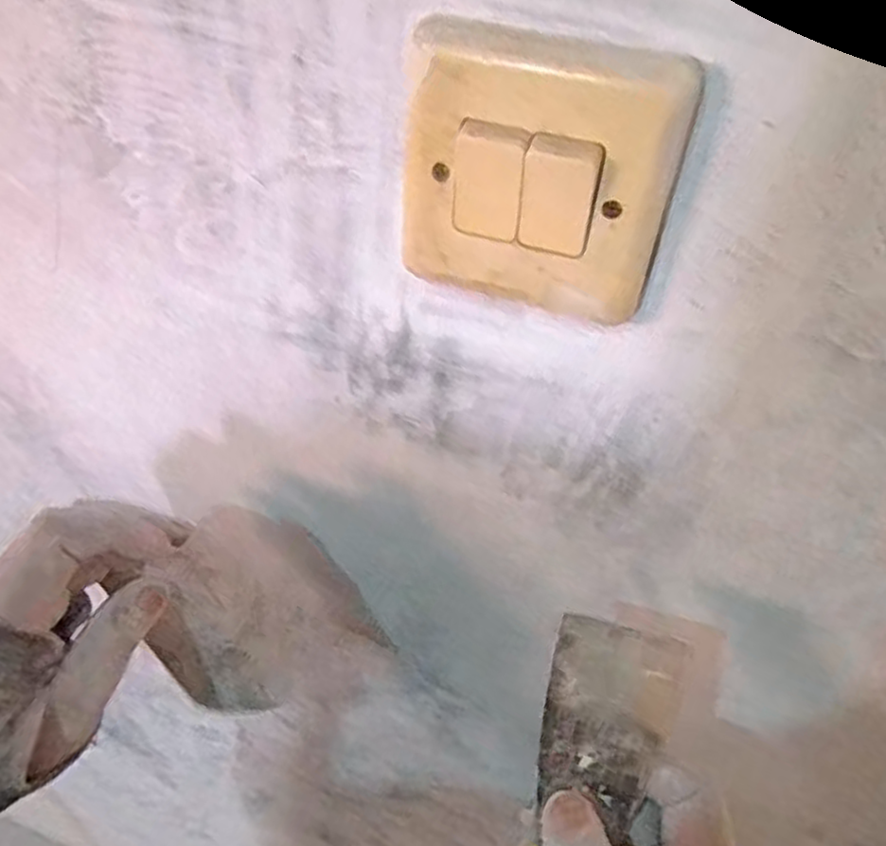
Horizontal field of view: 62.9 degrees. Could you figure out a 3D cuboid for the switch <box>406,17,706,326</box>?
[{"bbox_3d":[0.027,-0.070,0.214,0.077,0.077,0.013,16,46,10],"label":"switch"}]

